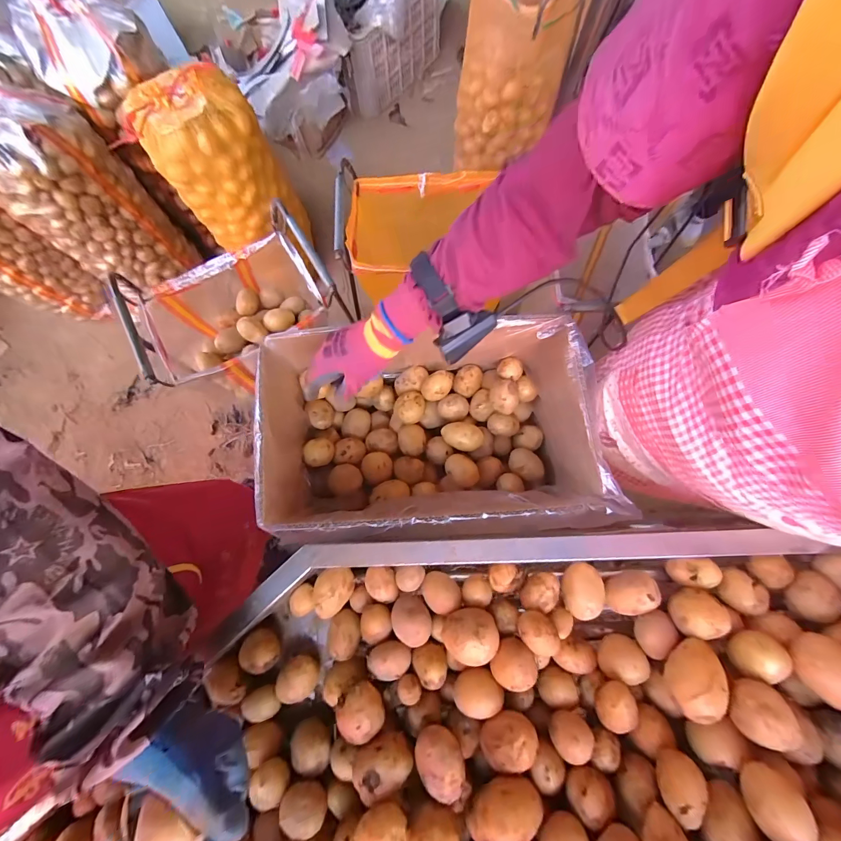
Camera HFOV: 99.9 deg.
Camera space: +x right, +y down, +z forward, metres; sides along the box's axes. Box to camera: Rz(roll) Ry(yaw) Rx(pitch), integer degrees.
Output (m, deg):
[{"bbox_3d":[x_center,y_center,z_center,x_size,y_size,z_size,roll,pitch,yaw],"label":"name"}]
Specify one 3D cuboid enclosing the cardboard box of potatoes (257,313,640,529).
[{"bbox_3d":[0.012,0.016,0.522,0.418,0.184,0.250,-3,77,-1],"label":"cardboard box of potatoes"}]

